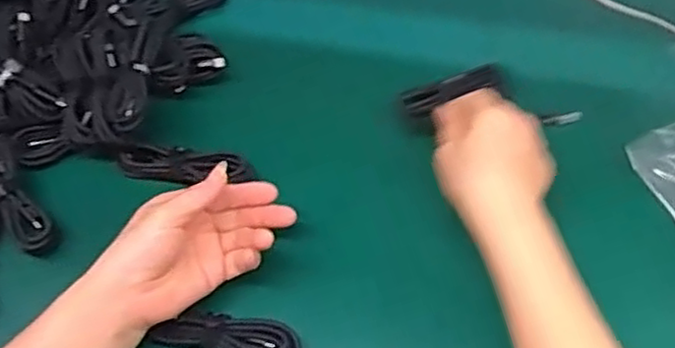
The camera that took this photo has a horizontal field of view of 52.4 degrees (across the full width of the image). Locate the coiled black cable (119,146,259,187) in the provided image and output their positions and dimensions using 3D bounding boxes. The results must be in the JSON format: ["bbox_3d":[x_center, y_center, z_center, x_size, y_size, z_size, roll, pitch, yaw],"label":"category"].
[{"bbox_3d":[-0.122,-0.003,0.560,0.107,0.032,0.024,7,58,7],"label":"coiled black cable"}]

